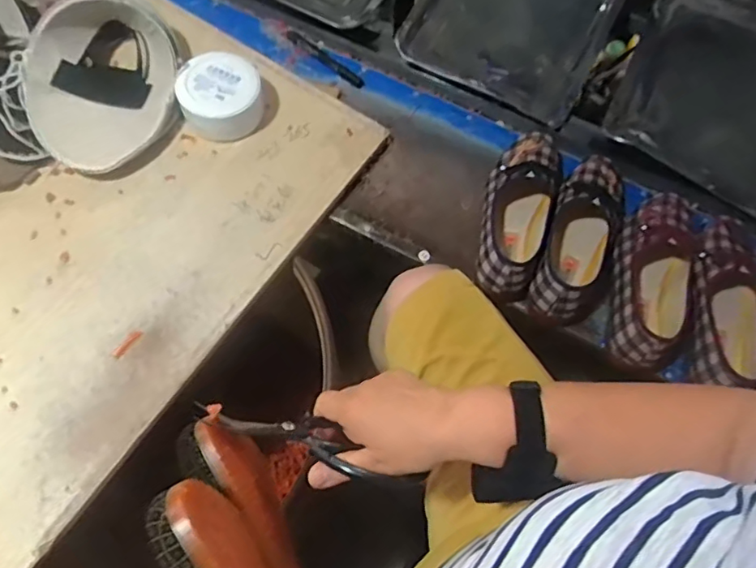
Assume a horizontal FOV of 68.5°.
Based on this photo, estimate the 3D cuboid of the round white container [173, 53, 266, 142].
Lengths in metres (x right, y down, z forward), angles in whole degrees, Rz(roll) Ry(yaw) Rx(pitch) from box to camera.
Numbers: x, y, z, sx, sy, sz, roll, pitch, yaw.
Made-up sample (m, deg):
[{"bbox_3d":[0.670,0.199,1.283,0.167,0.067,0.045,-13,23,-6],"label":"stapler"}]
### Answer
[{"bbox_3d":[-0.198,-0.237,0.706,0.103,0.059,0.092,-17,69,-10],"label":"round white container"}]

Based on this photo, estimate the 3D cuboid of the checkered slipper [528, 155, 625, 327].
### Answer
[{"bbox_3d":[0.250,-0.060,0.668,0.093,0.073,0.240,20,67,5],"label":"checkered slipper"}]

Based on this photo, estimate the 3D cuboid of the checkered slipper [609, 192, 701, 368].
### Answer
[{"bbox_3d":[0.329,-0.011,0.650,0.088,0.072,0.234,16,67,3],"label":"checkered slipper"}]

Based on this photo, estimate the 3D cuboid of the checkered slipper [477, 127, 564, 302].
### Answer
[{"bbox_3d":[0.171,-0.093,0.678,0.080,0.072,0.239,21,67,5],"label":"checkered slipper"}]

